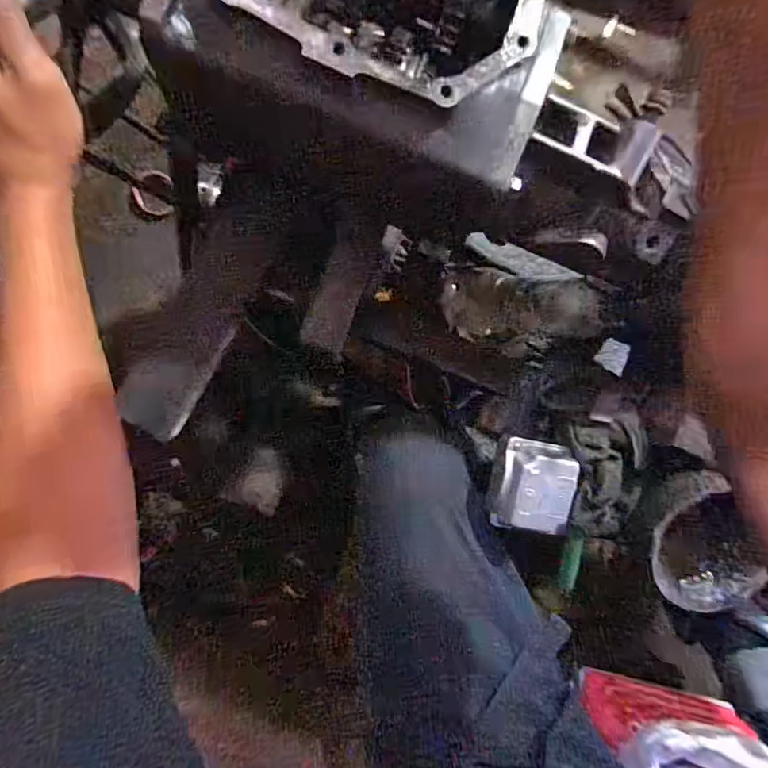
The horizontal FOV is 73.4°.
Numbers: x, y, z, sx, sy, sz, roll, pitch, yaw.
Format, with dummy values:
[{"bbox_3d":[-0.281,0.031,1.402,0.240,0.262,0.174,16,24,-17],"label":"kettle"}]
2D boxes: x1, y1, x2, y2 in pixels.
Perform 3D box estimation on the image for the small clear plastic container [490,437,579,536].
[{"bbox_3d":[0.144,0.096,0.481,0.067,0.024,0.082,13,86,-8],"label":"small clear plastic container"}]

